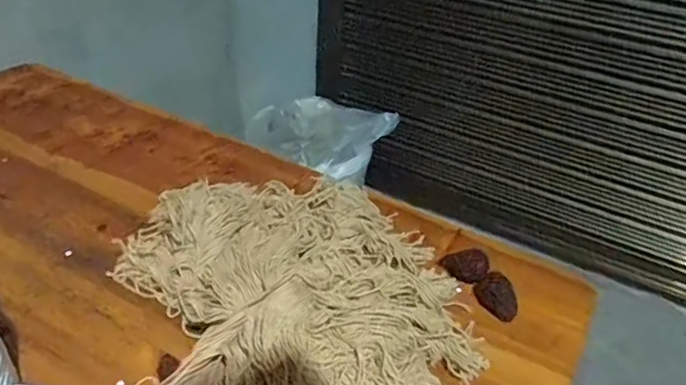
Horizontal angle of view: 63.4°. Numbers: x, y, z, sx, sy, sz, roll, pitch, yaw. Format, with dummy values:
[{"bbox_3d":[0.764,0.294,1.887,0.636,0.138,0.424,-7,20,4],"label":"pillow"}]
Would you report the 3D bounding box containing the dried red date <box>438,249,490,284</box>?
[{"bbox_3d":[0.117,0.069,0.534,0.044,0.026,0.023,16,40,16],"label":"dried red date"}]

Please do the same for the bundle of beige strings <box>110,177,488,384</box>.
[{"bbox_3d":[-0.043,0.086,0.474,0.301,0.060,0.301,-4,38,-9],"label":"bundle of beige strings"}]

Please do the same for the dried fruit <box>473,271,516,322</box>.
[{"bbox_3d":[0.142,0.095,0.507,0.028,0.022,0.043,-13,41,-20],"label":"dried fruit"}]

